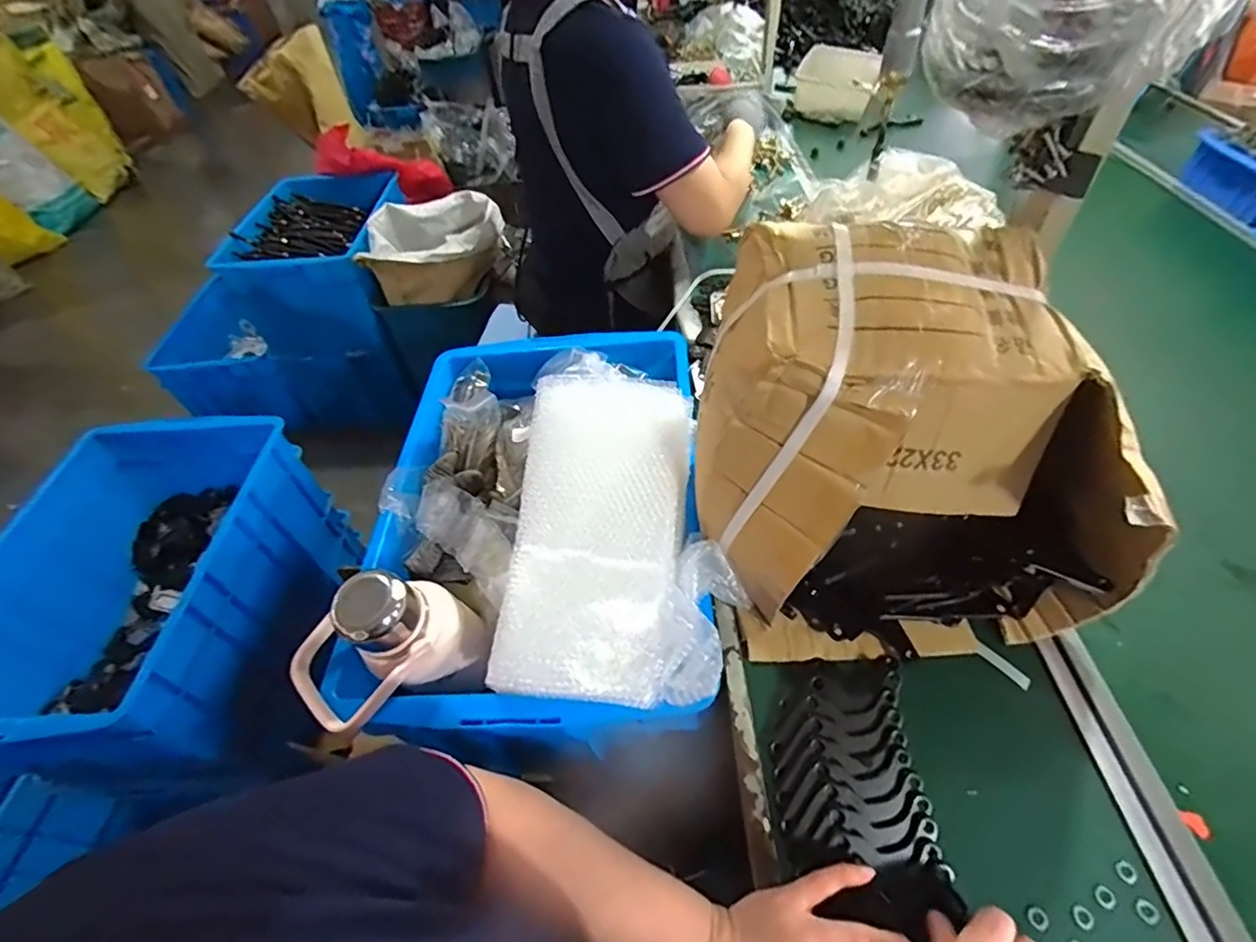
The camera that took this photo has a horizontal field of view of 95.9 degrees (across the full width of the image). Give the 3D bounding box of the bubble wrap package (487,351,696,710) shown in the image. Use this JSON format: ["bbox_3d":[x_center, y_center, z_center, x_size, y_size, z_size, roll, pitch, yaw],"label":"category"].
[{"bbox_3d":[-0.023,0.044,0.538,0.163,0.029,0.314,4,72,6],"label":"bubble wrap package"}]

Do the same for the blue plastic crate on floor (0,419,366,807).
[{"bbox_3d":[-0.826,0.191,0.970,0.456,0.285,0.562,-2,49,5],"label":"blue plastic crate on floor"}]

